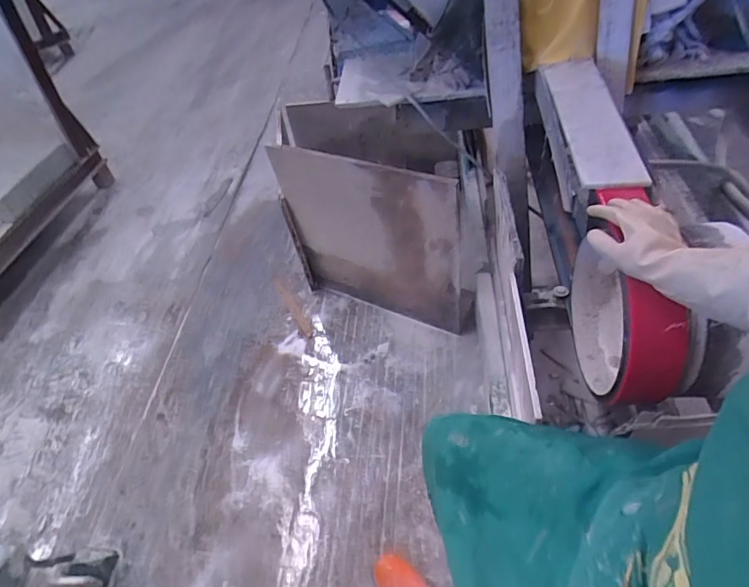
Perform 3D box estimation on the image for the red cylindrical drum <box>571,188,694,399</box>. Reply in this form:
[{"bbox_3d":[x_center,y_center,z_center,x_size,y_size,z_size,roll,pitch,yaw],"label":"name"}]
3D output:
[{"bbox_3d":[0.382,0.033,0.741,0.106,0.278,0.266,1,54,6],"label":"red cylindrical drum"}]

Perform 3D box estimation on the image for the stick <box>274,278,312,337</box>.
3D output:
[{"bbox_3d":[-0.290,0.038,1.688,0.038,0.008,0.319,-27,49,-16],"label":"stick"}]

